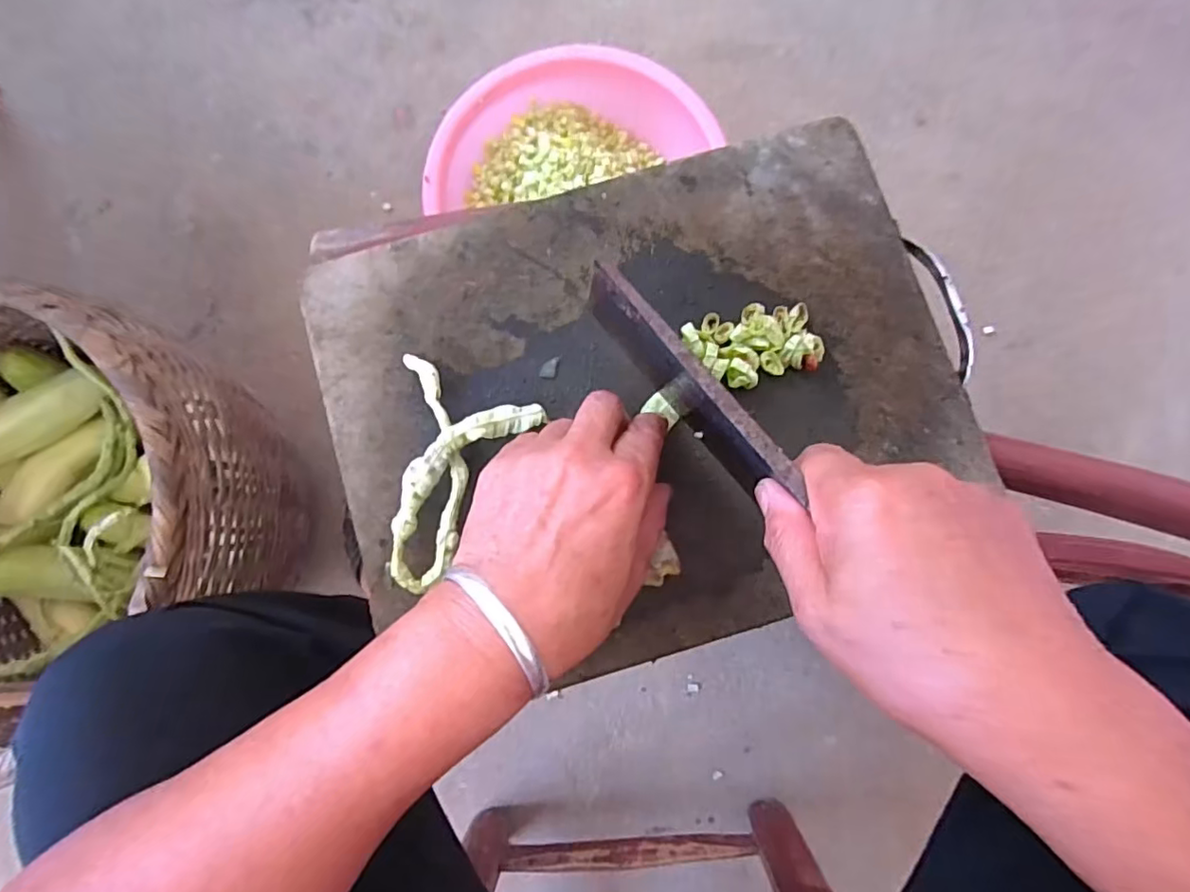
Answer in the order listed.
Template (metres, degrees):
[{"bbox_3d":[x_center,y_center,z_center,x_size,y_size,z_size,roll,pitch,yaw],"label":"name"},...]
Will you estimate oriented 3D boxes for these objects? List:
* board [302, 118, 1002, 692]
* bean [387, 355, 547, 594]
[{"bbox_3d":[0.029,-0.026,0.347,0.354,0.029,0.273,-17,85,2],"label":"board"},{"bbox_3d":[-0.088,0.018,0.324,0.081,0.022,0.118,20,83,4],"label":"bean"}]

